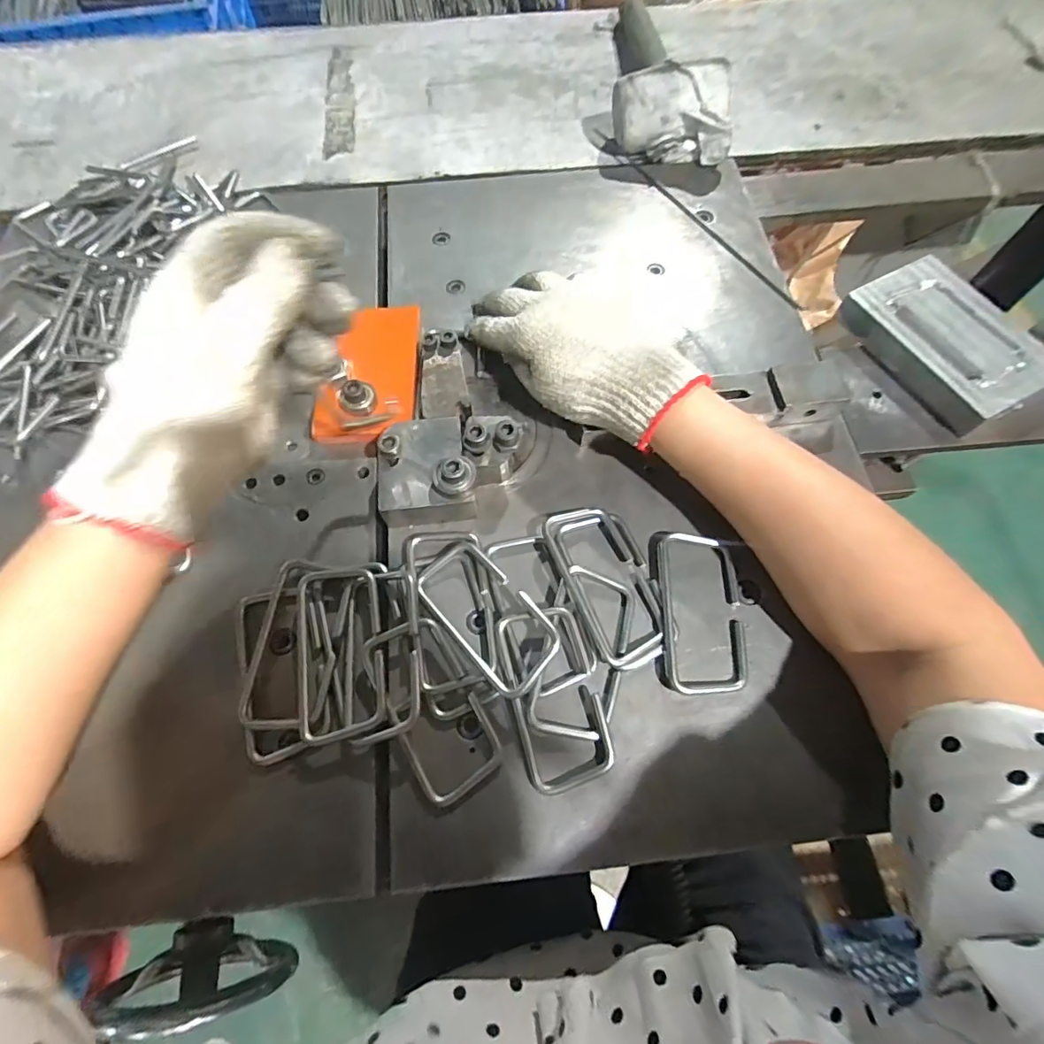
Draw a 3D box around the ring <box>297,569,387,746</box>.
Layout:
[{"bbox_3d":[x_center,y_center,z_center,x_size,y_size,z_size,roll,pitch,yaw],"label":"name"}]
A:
[{"bbox_3d":[-0.112,0.079,0.328,0.052,0.010,0.104,-12,66,-4],"label":"ring"}]

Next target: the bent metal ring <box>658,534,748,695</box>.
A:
[{"bbox_3d":[0.118,0.058,0.343,0.053,0.013,0.102,3,67,2],"label":"bent metal ring"}]

